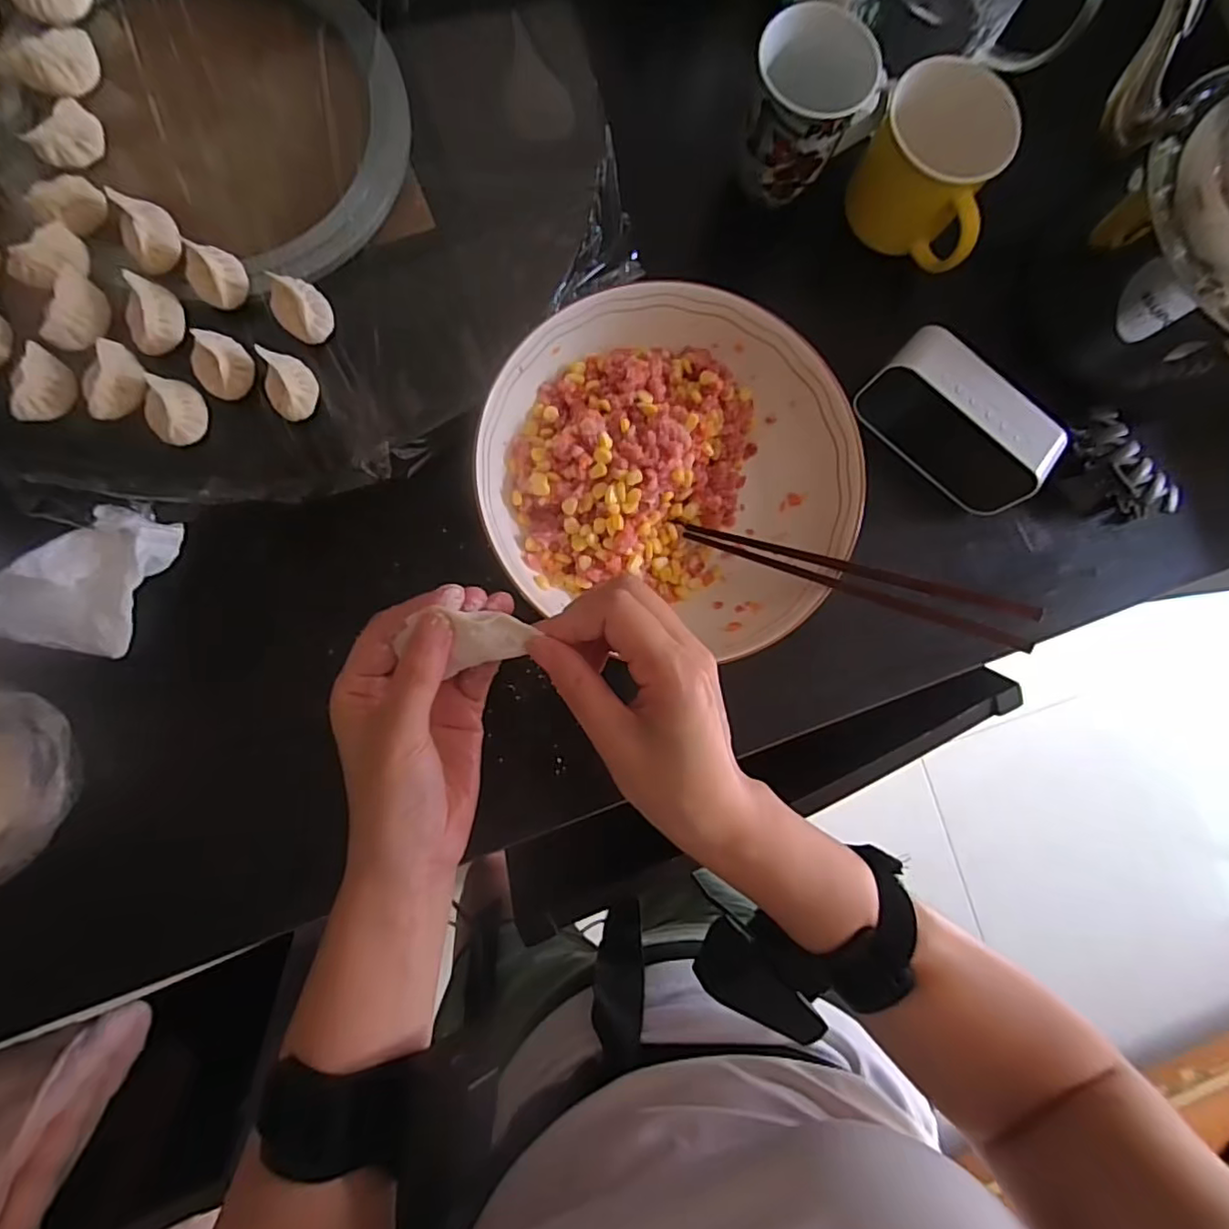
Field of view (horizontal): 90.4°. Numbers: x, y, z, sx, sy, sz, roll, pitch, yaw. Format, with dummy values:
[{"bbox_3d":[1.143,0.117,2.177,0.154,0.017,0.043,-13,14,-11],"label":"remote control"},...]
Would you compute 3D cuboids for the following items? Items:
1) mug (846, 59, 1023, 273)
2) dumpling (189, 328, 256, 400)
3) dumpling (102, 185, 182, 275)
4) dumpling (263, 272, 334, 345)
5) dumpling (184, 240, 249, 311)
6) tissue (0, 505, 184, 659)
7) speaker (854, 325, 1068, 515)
[{"bbox_3d":[0.256,-0.350,0.478,0.115,0.099,0.080,43,83,1],"label":"mug"},{"bbox_3d":[-0.275,-0.175,0.426,0.042,0.024,0.037,44,83,1],"label":"dumpling"},{"bbox_3d":[-0.329,-0.270,0.431,0.034,0.030,0.047,-23,87,-6],"label":"dumpling"},{"bbox_3d":[-0.223,-0.217,0.436,0.036,0.026,0.046,-43,89,-7],"label":"dumpling"},{"bbox_3d":[-0.285,-0.243,0.432,0.048,0.025,0.035,39,83,0],"label":"dumpling"},{"bbox_3d":[-0.381,-0.027,0.436,0.086,0.022,0.113,23,83,-2],"label":"tissue"},{"bbox_3d":[0.269,-0.150,0.485,0.144,0.080,0.059,39,83,0],"label":"speaker"}]

